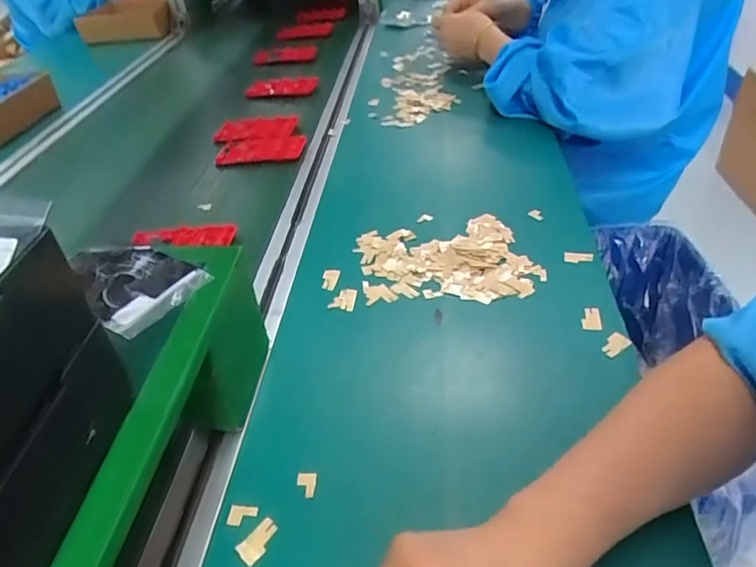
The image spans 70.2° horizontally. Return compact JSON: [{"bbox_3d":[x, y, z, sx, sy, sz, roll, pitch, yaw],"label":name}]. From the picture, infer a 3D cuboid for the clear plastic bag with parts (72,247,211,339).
[{"bbox_3d":[-0.177,-0.001,0.378,0.109,0.010,0.070,21,46,27],"label":"clear plastic bag with parts"}]

